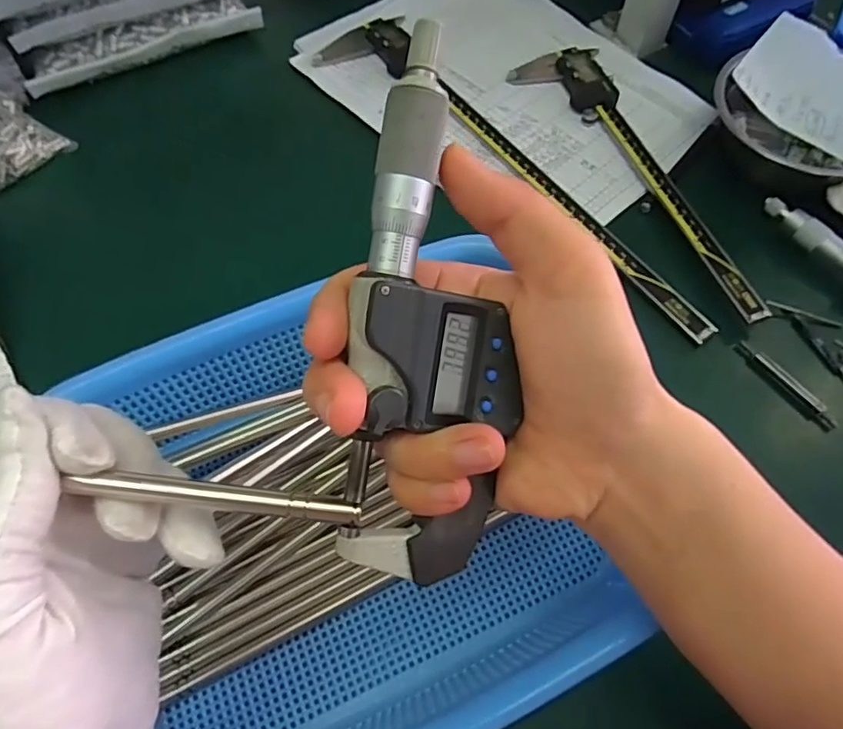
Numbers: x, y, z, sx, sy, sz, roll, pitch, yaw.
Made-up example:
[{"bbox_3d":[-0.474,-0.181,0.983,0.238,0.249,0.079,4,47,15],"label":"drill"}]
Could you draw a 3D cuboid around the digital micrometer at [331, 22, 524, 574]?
[{"bbox_3d":[0.002,-0.011,0.168,0.051,0.025,0.159,-3,99,-2],"label":"digital micrometer"}]

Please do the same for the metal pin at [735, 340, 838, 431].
[{"bbox_3d":[0.220,0.011,0.346,0.008,0.006,0.069,-33,68,-16],"label":"metal pin"}]

